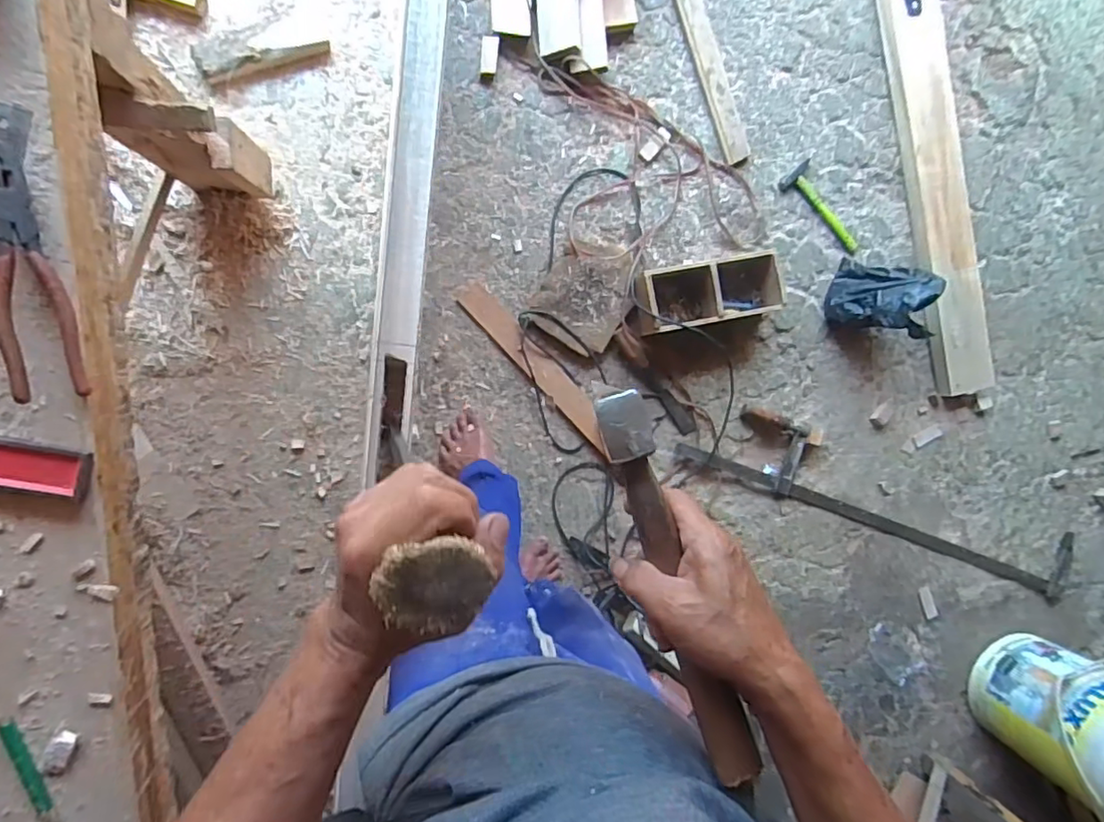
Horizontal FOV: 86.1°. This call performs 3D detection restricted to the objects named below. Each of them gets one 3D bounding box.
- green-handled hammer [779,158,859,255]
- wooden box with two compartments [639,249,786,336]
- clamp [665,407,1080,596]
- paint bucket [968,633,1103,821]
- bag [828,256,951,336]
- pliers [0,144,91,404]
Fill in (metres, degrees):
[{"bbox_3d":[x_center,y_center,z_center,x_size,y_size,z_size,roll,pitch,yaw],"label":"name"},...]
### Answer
[{"bbox_3d":[0.614,-0.450,1.335,0.087,0.022,0.234,-40,98,-5],"label":"green-handled hammer"},{"bbox_3d":[0.335,-0.251,1.246,0.300,0.110,0.128,-12,95,-8],"label":"wooden box with two compartments"},{"bbox_3d":[0.814,0.215,1.404,1.108,0.026,0.166,21,90,-9],"label":"clamp"},{"bbox_3d":[1.241,0.731,1.354,0.347,0.349,0.318,26,89,-9],"label":"paint bucket"},{"bbox_3d":[0.720,-0.247,1.287,0.160,0.181,0.152,20,90,-9],"label":"bag"},{"bbox_3d":[-0.411,-0.109,0.461,0.039,0.031,0.196,-8,95,-8],"label":"pliers"}]

